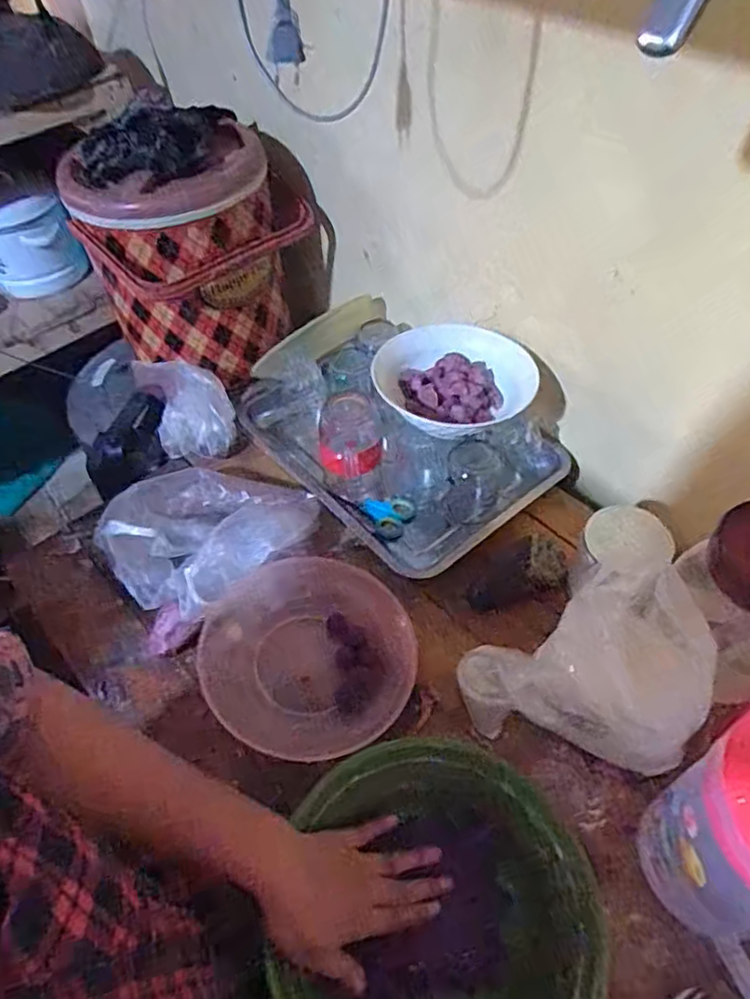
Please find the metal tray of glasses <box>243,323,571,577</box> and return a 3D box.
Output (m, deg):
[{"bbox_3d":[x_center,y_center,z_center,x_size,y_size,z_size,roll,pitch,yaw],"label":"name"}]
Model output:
[{"bbox_3d":[0.023,-0.089,0.828,0.266,0.133,0.392,-38,60,-25],"label":"metal tray of glasses"}]

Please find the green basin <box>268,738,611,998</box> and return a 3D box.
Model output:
[{"bbox_3d":[0.042,0.314,0.488,0.218,0.082,0.227,-1,52,1],"label":"green basin"}]

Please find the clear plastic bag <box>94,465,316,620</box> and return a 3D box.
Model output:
[{"bbox_3d":[-0.196,0.016,0.730,0.227,0.081,0.184,-37,59,-24],"label":"clear plastic bag"}]

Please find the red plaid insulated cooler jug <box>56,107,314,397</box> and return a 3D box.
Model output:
[{"bbox_3d":[-0.273,-0.374,0.946,0.275,0.304,0.254,-26,55,-17],"label":"red plaid insulated cooler jug"}]

